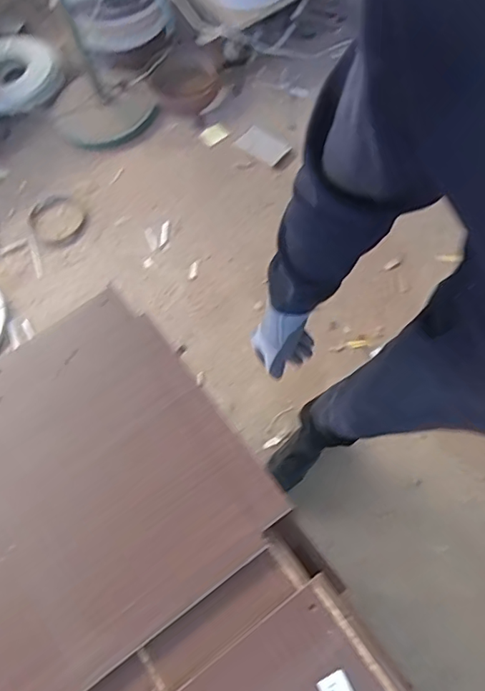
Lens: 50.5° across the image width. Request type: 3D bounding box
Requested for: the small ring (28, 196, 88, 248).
[{"bbox_3d":[-0.641,-0.434,1.796,0.193,0.022,0.224,-40,68,-12],"label":"small ring"}]

